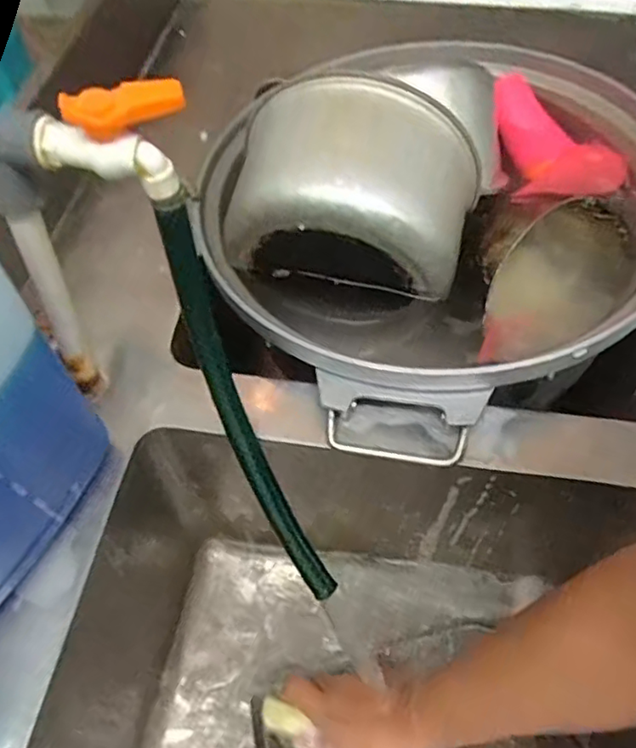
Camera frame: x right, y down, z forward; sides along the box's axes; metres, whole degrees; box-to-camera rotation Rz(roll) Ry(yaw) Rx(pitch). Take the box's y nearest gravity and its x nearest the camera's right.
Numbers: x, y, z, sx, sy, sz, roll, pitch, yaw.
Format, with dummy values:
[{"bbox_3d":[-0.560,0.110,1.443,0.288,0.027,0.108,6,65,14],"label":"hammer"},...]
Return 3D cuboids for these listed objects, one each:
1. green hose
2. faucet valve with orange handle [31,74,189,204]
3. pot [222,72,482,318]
[{"bbox_3d":[-0.053,0.035,0.442,0.025,0.325,0.061,-25,22,-15],"label":"green hose"},{"bbox_3d":[-0.115,-0.132,0.328,0.082,0.055,0.029,2,54,3],"label":"faucet valve with orange handle"},{"bbox_3d":[0.037,-0.148,0.528,0.185,0.168,0.127,11,58,7],"label":"pot"}]

